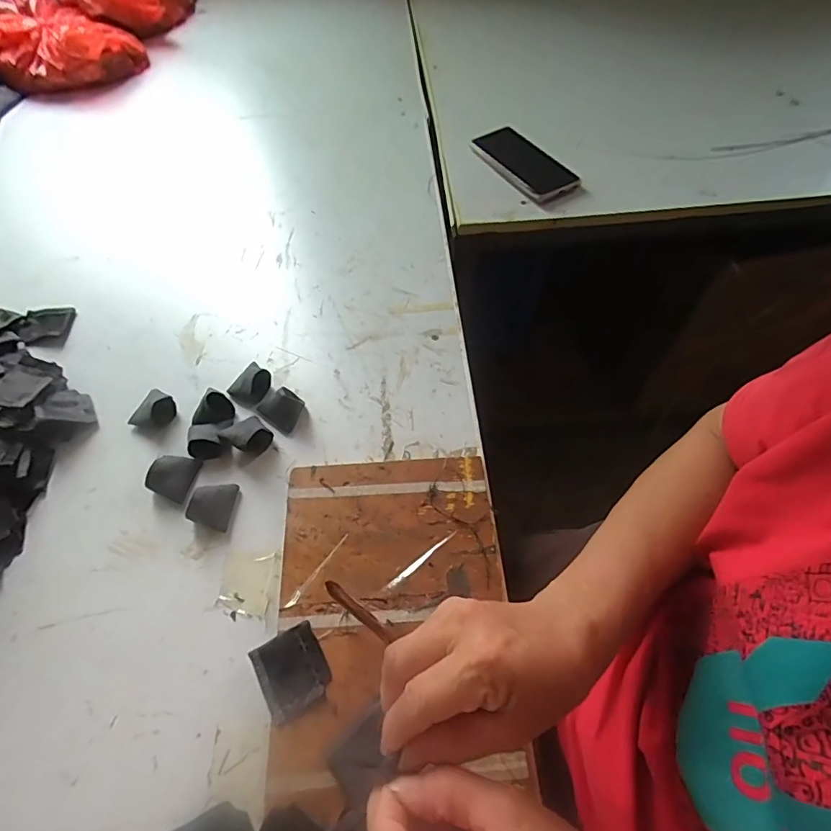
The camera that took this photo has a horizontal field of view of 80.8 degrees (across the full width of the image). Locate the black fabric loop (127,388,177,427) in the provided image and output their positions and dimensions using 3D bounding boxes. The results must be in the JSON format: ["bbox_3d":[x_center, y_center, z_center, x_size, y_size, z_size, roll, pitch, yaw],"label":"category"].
[{"bbox_3d":[-0.263,-0.008,0.487,0.034,0.023,0.042,18,62,11],"label":"black fabric loop"}]

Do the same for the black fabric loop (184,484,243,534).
[{"bbox_3d":[-0.178,0.077,0.432,0.033,0.026,0.041,12,61,8],"label":"black fabric loop"}]

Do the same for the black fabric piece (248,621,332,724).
[{"bbox_3d":[-0.091,0.189,0.362,0.047,0.004,0.054,-28,63,-15],"label":"black fabric piece"}]

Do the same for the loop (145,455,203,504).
[{"bbox_3d":[-0.221,0.054,0.448,0.035,0.023,0.041,18,62,11],"label":"loop"}]

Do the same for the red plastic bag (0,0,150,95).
[{"bbox_3d":[-0.604,-0.624,0.816,0.229,0.076,0.192,30,65,17],"label":"red plastic bag"}]

